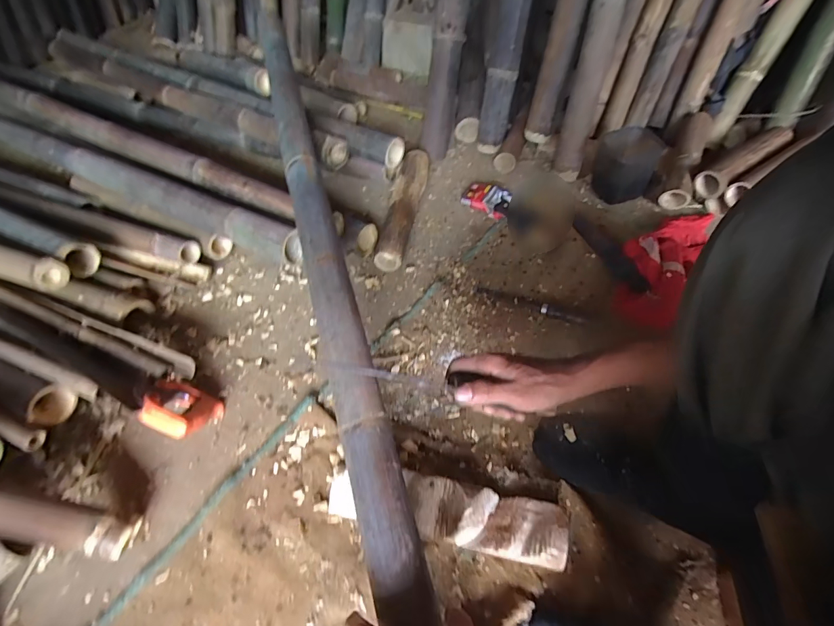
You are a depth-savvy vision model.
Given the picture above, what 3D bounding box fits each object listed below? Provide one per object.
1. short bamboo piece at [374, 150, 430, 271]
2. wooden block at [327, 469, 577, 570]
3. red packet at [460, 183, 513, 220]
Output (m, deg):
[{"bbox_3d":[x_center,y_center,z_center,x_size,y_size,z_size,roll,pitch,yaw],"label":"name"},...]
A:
[{"bbox_3d":[-0.028,-0.241,0.904,0.067,0.069,0.342,7,54,10],"label":"short bamboo piece"},{"bbox_3d":[0.037,0.258,0.522,0.297,0.054,0.074,8,54,11],"label":"wooden block"},{"bbox_3d":[0.160,-0.266,0.926,0.121,0.039,0.069,30,61,25],"label":"red packet"}]

